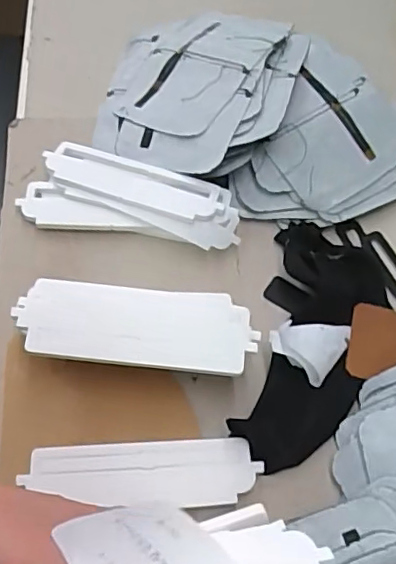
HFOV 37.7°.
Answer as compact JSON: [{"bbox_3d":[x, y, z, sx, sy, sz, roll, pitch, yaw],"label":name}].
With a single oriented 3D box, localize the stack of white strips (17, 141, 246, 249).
[{"bbox_3d":[-0.066,-0.086,0.592,0.215,0.035,0.095,8,60,5],"label":"stack of white strips"}]

